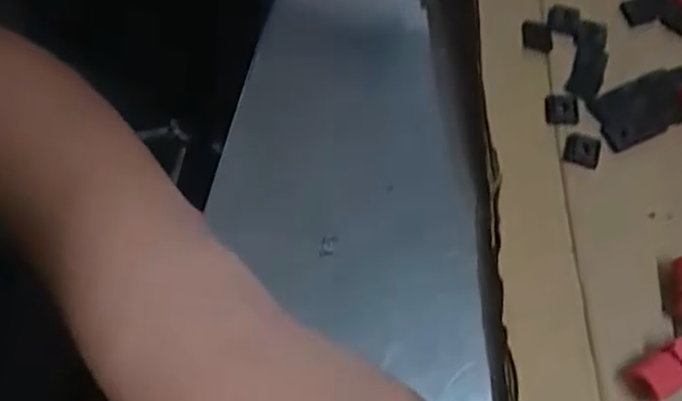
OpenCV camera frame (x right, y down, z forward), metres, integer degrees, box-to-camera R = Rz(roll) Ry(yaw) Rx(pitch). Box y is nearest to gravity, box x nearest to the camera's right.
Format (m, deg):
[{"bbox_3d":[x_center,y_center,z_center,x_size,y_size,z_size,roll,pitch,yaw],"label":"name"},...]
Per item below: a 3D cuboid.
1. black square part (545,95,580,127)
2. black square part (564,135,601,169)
[{"bbox_3d":[0.097,-0.040,0.295,0.016,0.006,0.016,2,61,-1],"label":"black square part"},{"bbox_3d":[0.104,-0.022,0.289,0.014,0.005,0.014,15,62,7],"label":"black square part"}]

